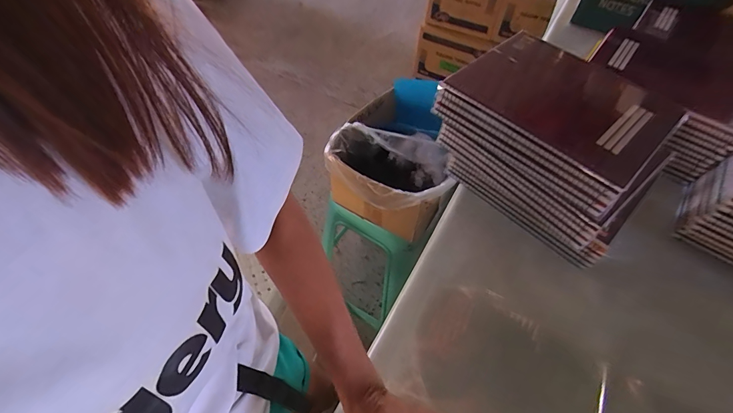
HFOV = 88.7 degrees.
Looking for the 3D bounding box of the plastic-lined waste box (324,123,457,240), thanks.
[{"bbox_3d":[0.063,-0.057,0.830,0.251,0.192,0.179,37,59,22],"label":"plastic-lined waste box"}]

